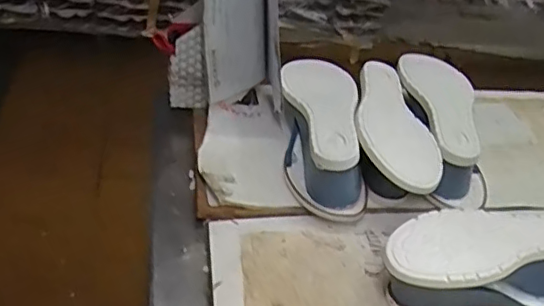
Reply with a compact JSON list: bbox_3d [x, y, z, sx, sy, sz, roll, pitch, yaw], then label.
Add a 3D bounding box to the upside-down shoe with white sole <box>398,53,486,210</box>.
[{"bbox_3d":[0.234,-0.048,0.772,0.102,0.070,0.260,1,50,-8],"label":"upside-down shoe with white sole"}]

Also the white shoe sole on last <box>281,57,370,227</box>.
[{"bbox_3d":[0.061,-0.032,0.746,0.093,0.093,0.262,2,36,-5],"label":"white shoe sole on last"}]

